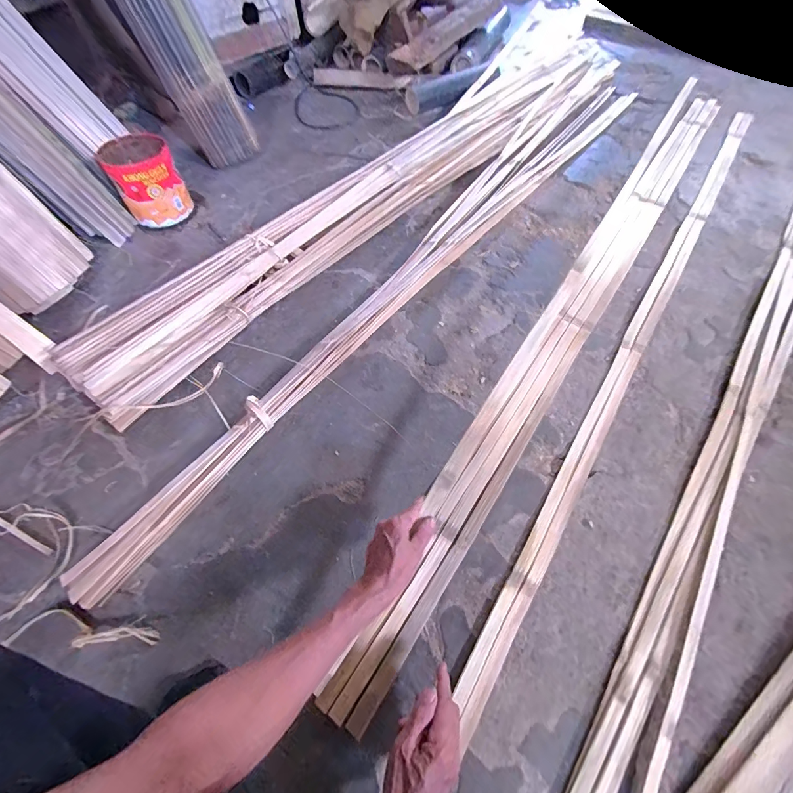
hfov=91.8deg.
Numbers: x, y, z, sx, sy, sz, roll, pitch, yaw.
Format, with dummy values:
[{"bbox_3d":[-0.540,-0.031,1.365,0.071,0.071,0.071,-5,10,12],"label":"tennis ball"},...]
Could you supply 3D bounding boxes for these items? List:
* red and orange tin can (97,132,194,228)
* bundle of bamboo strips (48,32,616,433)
[{"bbox_3d":[-0.623,-0.540,0.971,0.152,0.152,0.163,-30,64,-15],"label":"red and orange tin can"},{"bbox_3d":[0.047,-0.655,1.047,0.293,0.053,1.897,42,67,10],"label":"bundle of bamboo strips"}]

